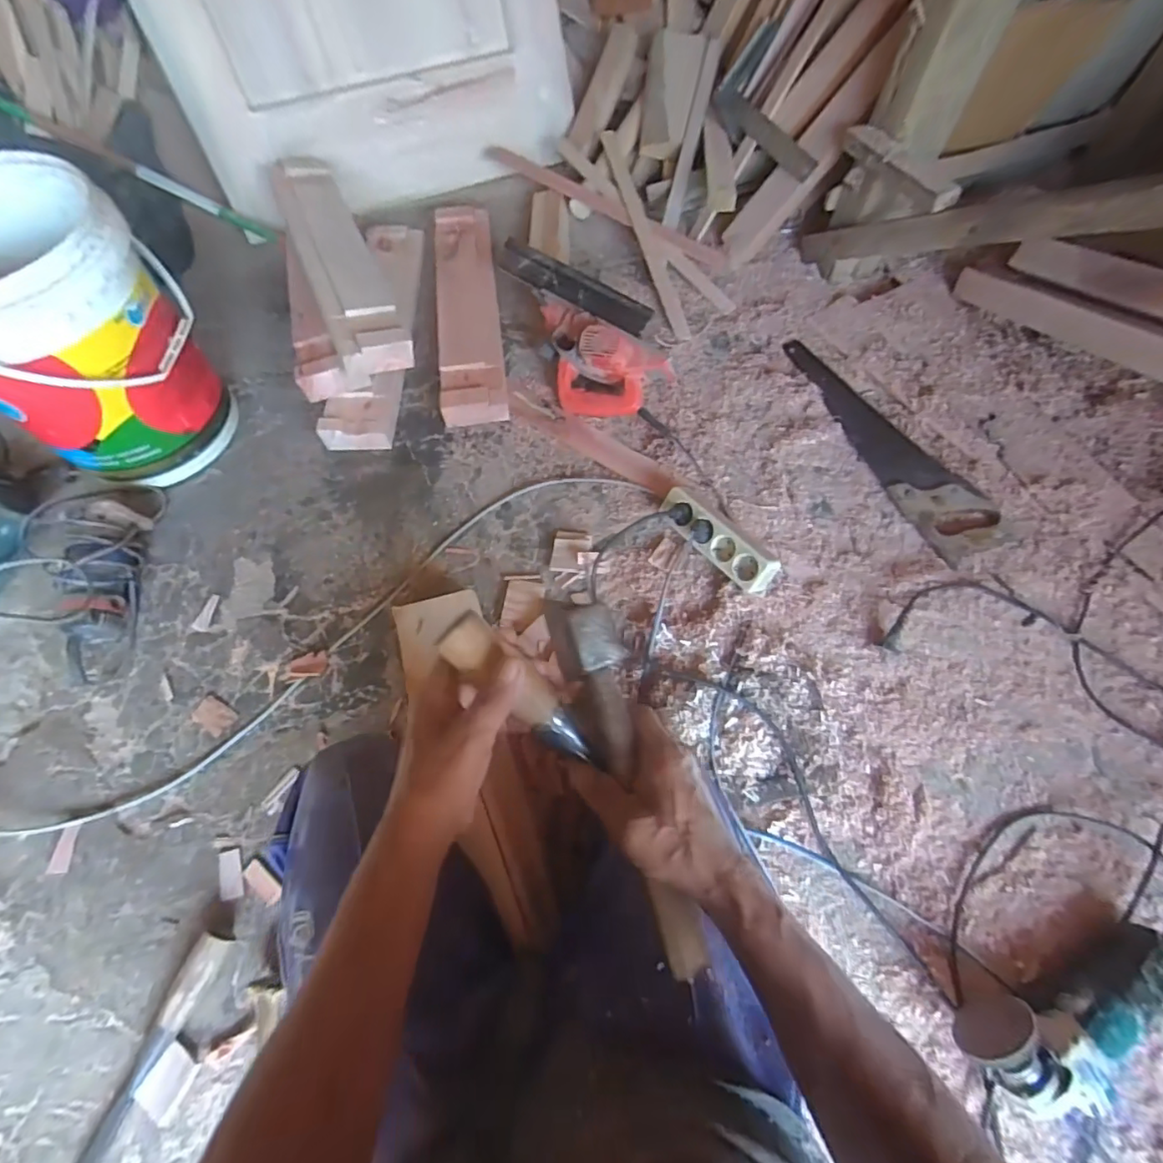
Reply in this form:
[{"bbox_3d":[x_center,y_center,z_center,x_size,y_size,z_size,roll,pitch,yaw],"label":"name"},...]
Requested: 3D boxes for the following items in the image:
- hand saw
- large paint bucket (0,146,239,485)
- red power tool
[{"bbox_3d":[0.514,-0.255,0.969,0.119,0.032,0.510,-24,68,-11],"label":"hand saw"},{"bbox_3d":[-0.758,-0.368,0.849,0.303,0.341,0.303,39,71,16],"label":"large paint bucket"},{"bbox_3d":[0.021,-0.380,0.965,0.253,0.130,0.123,27,68,11],"label":"red power tool"}]

